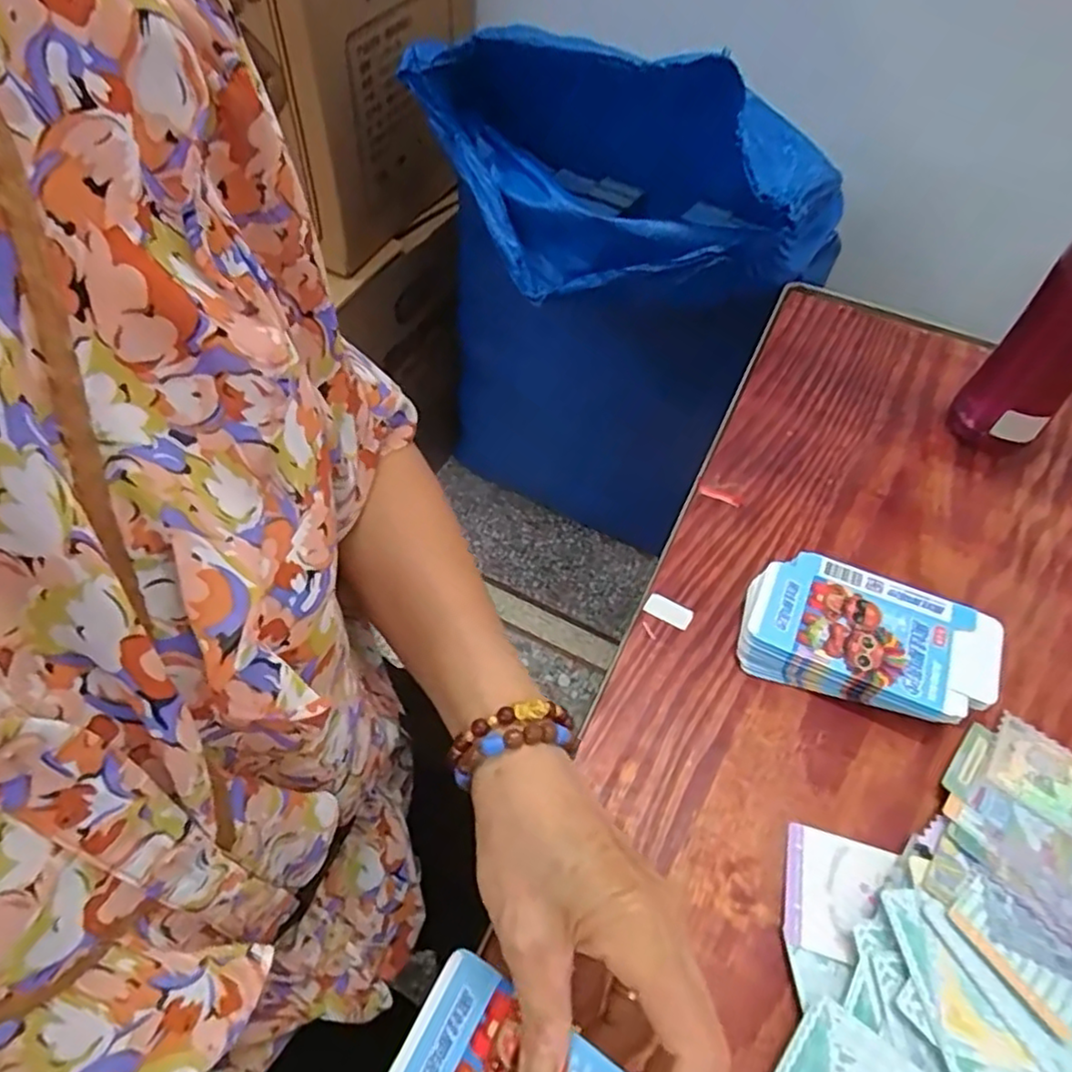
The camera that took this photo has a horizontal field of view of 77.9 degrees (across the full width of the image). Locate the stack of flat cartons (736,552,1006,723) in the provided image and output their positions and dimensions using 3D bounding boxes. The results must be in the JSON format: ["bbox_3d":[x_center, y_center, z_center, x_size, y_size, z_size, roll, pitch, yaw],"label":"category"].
[{"bbox_3d":[0.217,0.066,0.440,0.153,0.030,0.088,16,54,11],"label":"stack of flat cartons"}]

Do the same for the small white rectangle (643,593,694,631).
[{"bbox_3d":[0.092,0.052,0.462,0.032,0.004,0.017,23,55,16],"label":"small white rectangle"}]

